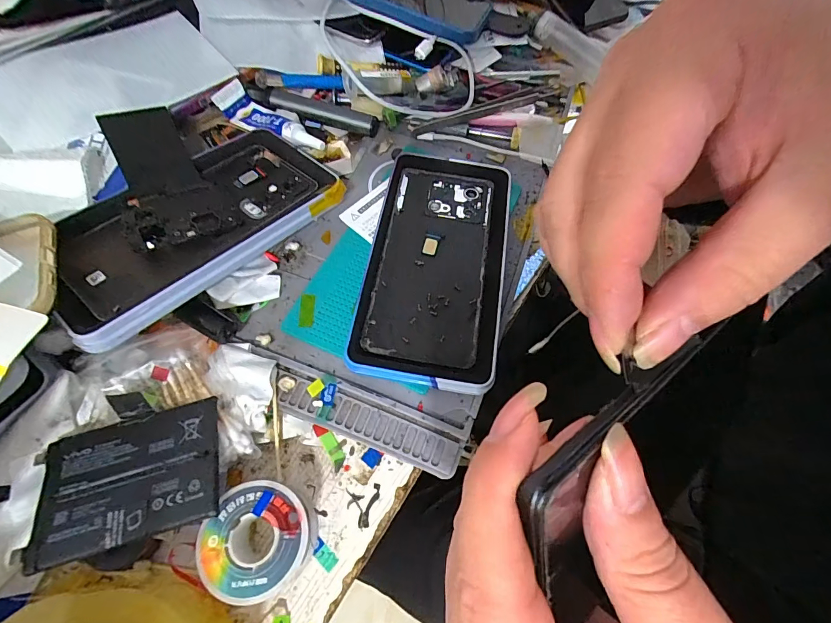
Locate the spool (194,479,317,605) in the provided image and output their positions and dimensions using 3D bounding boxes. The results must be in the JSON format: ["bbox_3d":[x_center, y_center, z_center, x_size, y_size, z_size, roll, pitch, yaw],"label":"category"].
[{"bbox_3d":[-0.083,0.121,0.213,0.052,0.035,0.053,1,64,-2],"label":"spool"}]

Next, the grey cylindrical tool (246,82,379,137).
[{"bbox_3d":[-0.091,-0.180,0.354,0.115,0.022,0.016,11,64,2],"label":"grey cylindrical tool"}]

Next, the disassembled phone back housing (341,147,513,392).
[{"bbox_3d":[0.016,-0.039,0.290,0.097,0.012,0.189,10,64,2],"label":"disassembled phone back housing"}]

